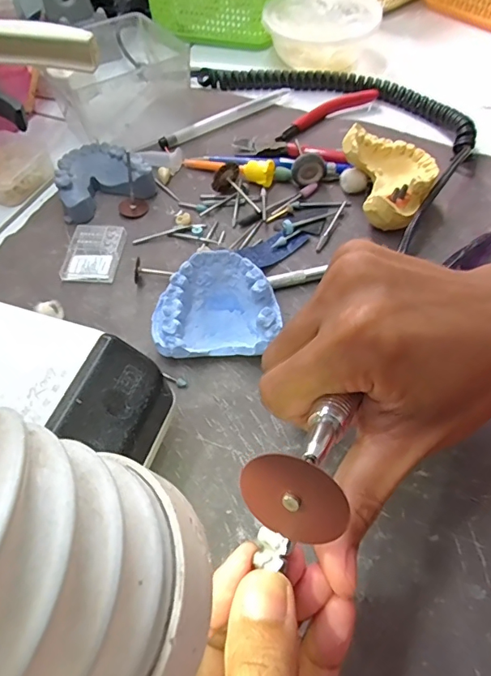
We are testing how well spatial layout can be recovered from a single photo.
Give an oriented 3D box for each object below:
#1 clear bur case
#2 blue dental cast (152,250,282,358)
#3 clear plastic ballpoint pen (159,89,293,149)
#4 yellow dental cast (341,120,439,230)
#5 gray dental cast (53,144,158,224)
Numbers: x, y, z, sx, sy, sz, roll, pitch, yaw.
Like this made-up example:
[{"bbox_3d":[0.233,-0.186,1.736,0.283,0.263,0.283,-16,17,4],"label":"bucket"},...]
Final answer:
[{"bbox_3d":[-0.101,-0.057,0.313,0.035,0.007,0.045,4,58,5],"label":"clear bur case"},{"bbox_3d":[-0.016,-0.016,0.264,0.068,0.037,0.051,-1,57,2],"label":"blue dental cast"},{"bbox_3d":[-0.017,-0.185,0.395,0.122,0.009,0.010,-30,61,-16],"label":"clear plastic ballpoint pen"},{"bbox_3d":[0.102,-0.106,0.319,0.057,0.036,0.070,-12,58,-5],"label":"yellow dental cast"},{"bbox_3d":[-0.104,-0.118,0.343,0.066,0.022,0.055,-21,59,-11],"label":"gray dental cast"}]

